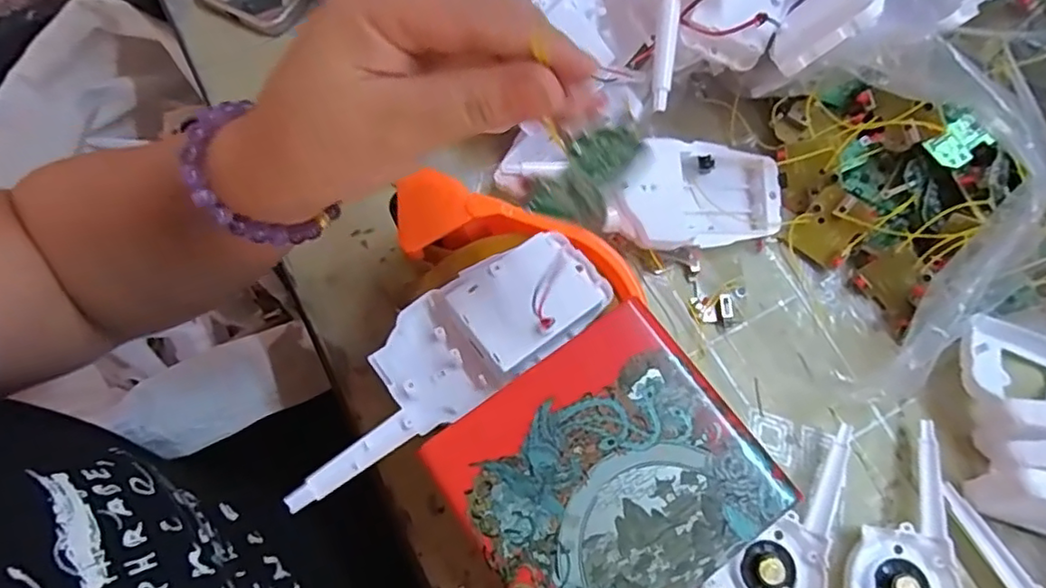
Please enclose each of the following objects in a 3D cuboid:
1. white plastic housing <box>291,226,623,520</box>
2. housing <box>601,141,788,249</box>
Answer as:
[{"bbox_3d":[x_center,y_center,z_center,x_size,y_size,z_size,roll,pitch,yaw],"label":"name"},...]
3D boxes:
[{"bbox_3d":[-0.035,0.027,0.279,0.160,0.024,0.056,-30,75,-8],"label":"white plastic housing"},{"bbox_3d":[0.101,-0.059,0.358,0.108,0.043,0.058,-7,73,-2],"label":"housing"}]

